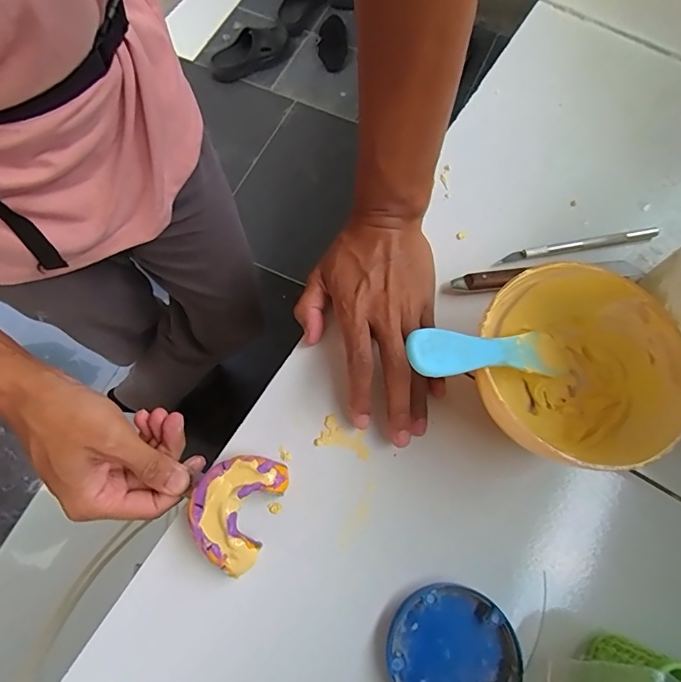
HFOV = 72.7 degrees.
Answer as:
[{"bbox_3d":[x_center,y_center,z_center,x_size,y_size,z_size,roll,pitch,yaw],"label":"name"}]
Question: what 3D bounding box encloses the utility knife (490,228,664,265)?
[{"bbox_3d":[0.192,-0.078,0.375,0.131,0.013,0.008,-9,71,-5],"label":"utility knife"}]

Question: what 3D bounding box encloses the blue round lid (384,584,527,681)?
[{"bbox_3d":[0.067,0.190,0.278,0.075,0.013,0.077,-39,76,-14],"label":"blue round lid"}]

